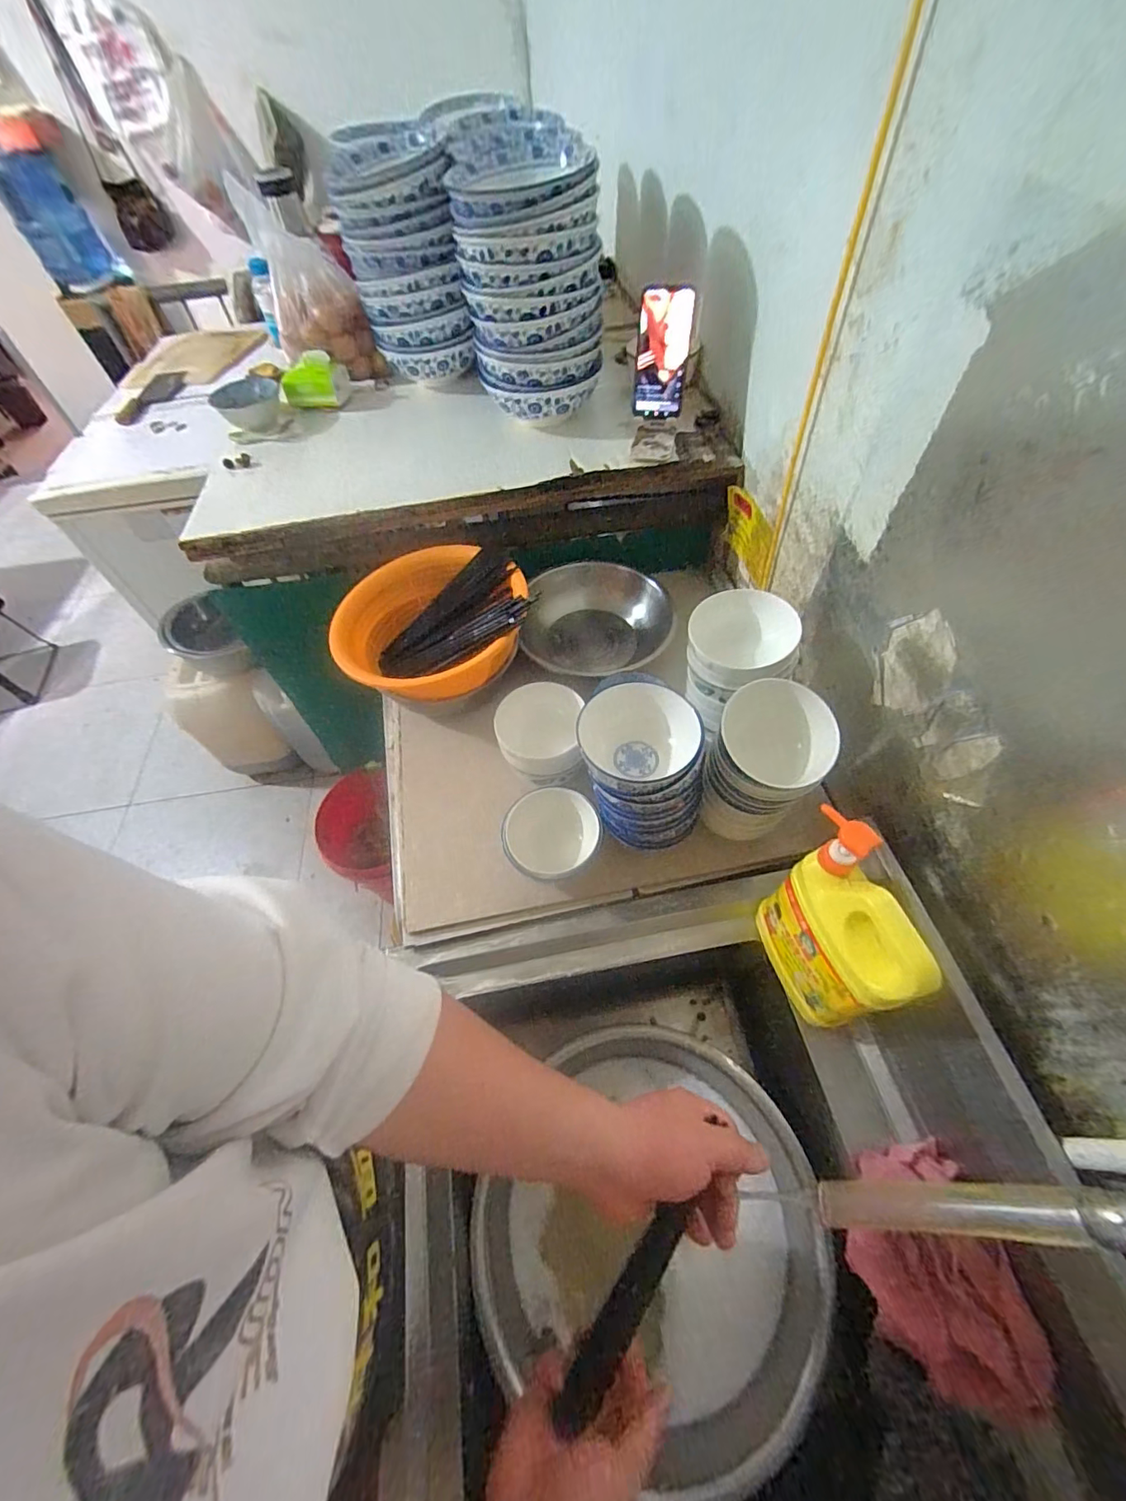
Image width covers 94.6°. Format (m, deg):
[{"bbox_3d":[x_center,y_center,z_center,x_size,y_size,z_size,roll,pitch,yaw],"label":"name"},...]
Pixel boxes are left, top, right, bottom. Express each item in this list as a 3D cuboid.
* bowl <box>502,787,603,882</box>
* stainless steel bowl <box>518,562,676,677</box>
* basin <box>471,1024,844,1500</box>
[{"bbox_3d":[-0.015,0.109,0.682,0.122,0.067,0.100,-8,56,-1],"label":"bowl"},{"bbox_3d":[0.058,-0.210,0.893,0.251,0.078,0.251,-2,56,3],"label":"stainless steel bowl"},{"bbox_3d":[0.114,0.561,0.621,0.348,0.149,0.366,-2,56,3],"label":"basin"}]

